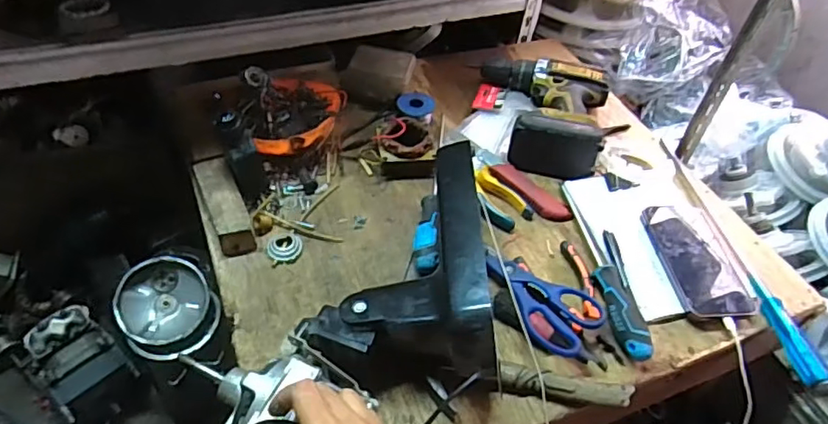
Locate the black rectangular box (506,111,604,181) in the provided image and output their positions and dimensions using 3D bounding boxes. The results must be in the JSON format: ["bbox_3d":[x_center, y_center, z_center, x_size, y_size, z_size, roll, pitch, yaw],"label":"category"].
[{"bbox_3d":[0.186,-0.088,0.759,0.114,0.066,0.052,10,48,3],"label":"black rectangular box"}]

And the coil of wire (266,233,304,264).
[{"bbox_3d":[-0.148,0.040,0.659,0.037,0.010,0.043,23,50,14],"label":"coil of wire"}]

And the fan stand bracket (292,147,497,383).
[{"bbox_3d":[-0.014,0.055,0.578,0.185,0.131,0.242,0,48,-7],"label":"fan stand bracket"}]

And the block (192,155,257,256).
[{"bbox_3d":[-0.223,-0.011,0.673,0.039,0.039,0.131,-18,53,-22],"label":"block"}]

